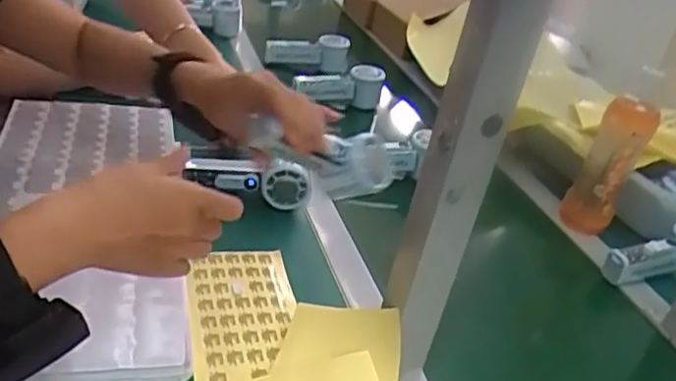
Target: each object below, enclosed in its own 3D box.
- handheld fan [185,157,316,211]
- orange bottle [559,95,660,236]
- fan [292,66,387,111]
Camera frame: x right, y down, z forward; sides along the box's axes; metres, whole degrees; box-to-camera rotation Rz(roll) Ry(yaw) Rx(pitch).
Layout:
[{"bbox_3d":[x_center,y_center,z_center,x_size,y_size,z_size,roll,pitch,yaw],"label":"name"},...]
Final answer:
[{"bbox_3d":[-0.095,-0.015,0.720,0.134,0.069,0.035,19,29,10],"label":"handheld fan"},{"bbox_3d":[0.344,-0.030,0.821,0.067,0.176,0.053,24,31,19],"label":"orange bottle"},{"bbox_3d":[0.001,-0.166,1.031,0.145,0.064,0.056,8,29,-9],"label":"fan"}]

